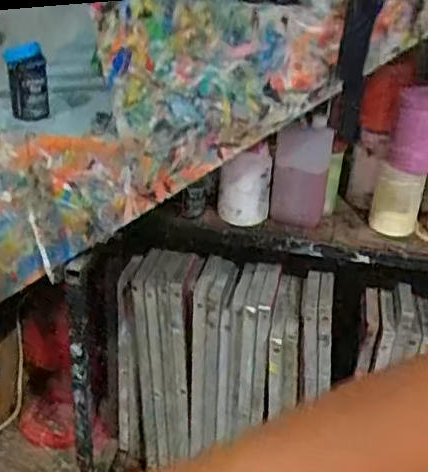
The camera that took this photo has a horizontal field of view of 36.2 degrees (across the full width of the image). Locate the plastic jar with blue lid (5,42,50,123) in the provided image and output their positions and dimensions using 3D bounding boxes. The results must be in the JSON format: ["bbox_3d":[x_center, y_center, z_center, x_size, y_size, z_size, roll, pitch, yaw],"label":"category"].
[{"bbox_3d":[-0.297,-0.249,1.042,0.059,0.117,0.052,-4,30,-15],"label":"plastic jar with blue lid"}]

